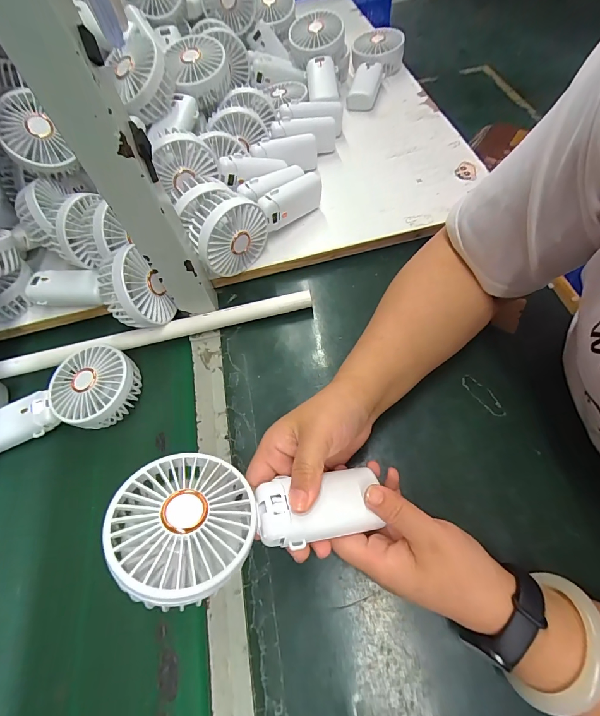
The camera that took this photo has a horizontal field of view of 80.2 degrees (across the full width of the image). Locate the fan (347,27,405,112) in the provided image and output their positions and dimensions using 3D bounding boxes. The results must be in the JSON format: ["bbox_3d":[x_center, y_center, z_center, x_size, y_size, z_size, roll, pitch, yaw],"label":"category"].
[{"bbox_3d":[0.128,-0.485,0.601,0.086,0.050,0.174,4,63,10],"label":"fan"}]

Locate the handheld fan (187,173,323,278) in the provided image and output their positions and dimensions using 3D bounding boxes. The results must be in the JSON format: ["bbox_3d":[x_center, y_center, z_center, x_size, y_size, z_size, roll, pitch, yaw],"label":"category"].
[{"bbox_3d":[-0.045,-0.170,0.421,0.184,0.090,0.046,-39,63,-14],"label":"handheld fan"}]

